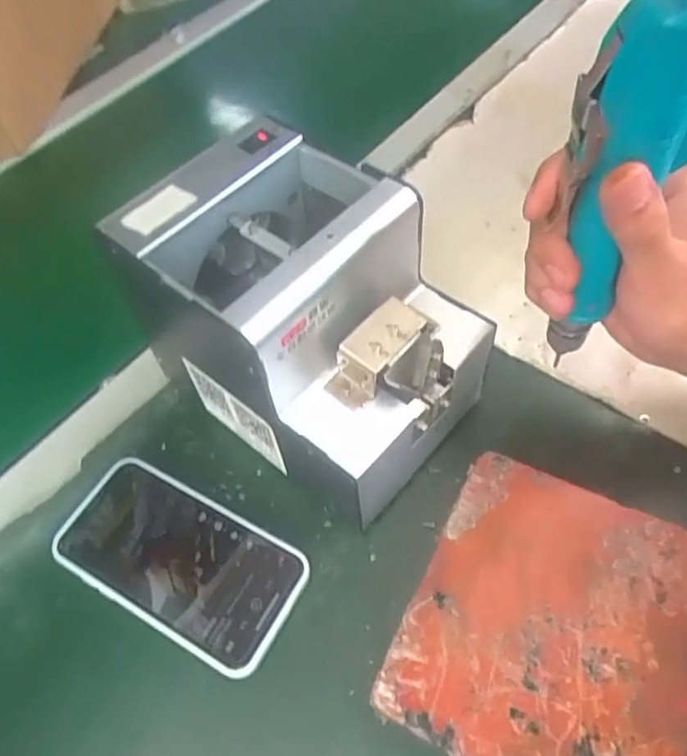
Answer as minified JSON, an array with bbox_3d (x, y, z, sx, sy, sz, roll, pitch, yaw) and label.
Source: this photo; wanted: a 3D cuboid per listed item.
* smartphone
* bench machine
[{"bbox_3d":[-0.095,0.105,0.359,0.144,0.008,0.077,23,61,19],"label":"smartphone"},{"bbox_3d":[-0.017,-0.030,0.361,0.172,0.145,0.124,38,67,26],"label":"bench machine"}]

